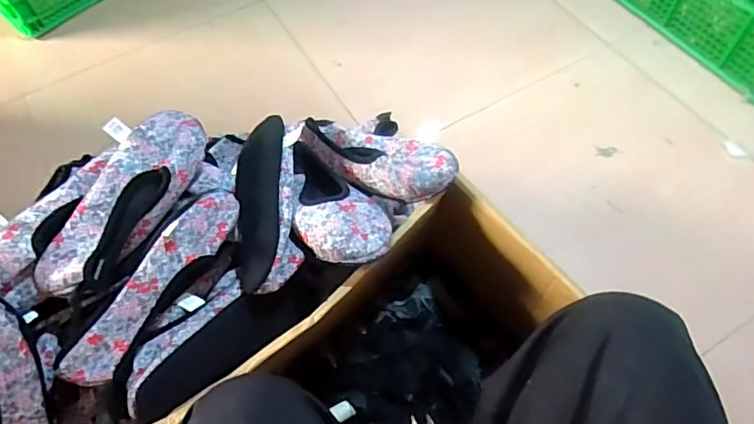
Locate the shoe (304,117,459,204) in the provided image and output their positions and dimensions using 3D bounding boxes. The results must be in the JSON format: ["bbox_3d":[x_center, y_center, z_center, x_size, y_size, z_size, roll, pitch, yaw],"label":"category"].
[{"bbox_3d":[-0.001,-0.075,0.699,0.229,0.054,0.094,24,62,35],"label":"shoe"}]

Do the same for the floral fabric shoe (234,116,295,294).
[{"bbox_3d":[-0.140,-0.014,0.661,0.087,0.062,0.245,-12,59,-5],"label":"floral fabric shoe"}]

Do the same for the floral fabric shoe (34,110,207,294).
[{"bbox_3d":[-0.302,-0.018,0.632,0.088,0.061,0.259,22,62,15],"label":"floral fabric shoe"}]

